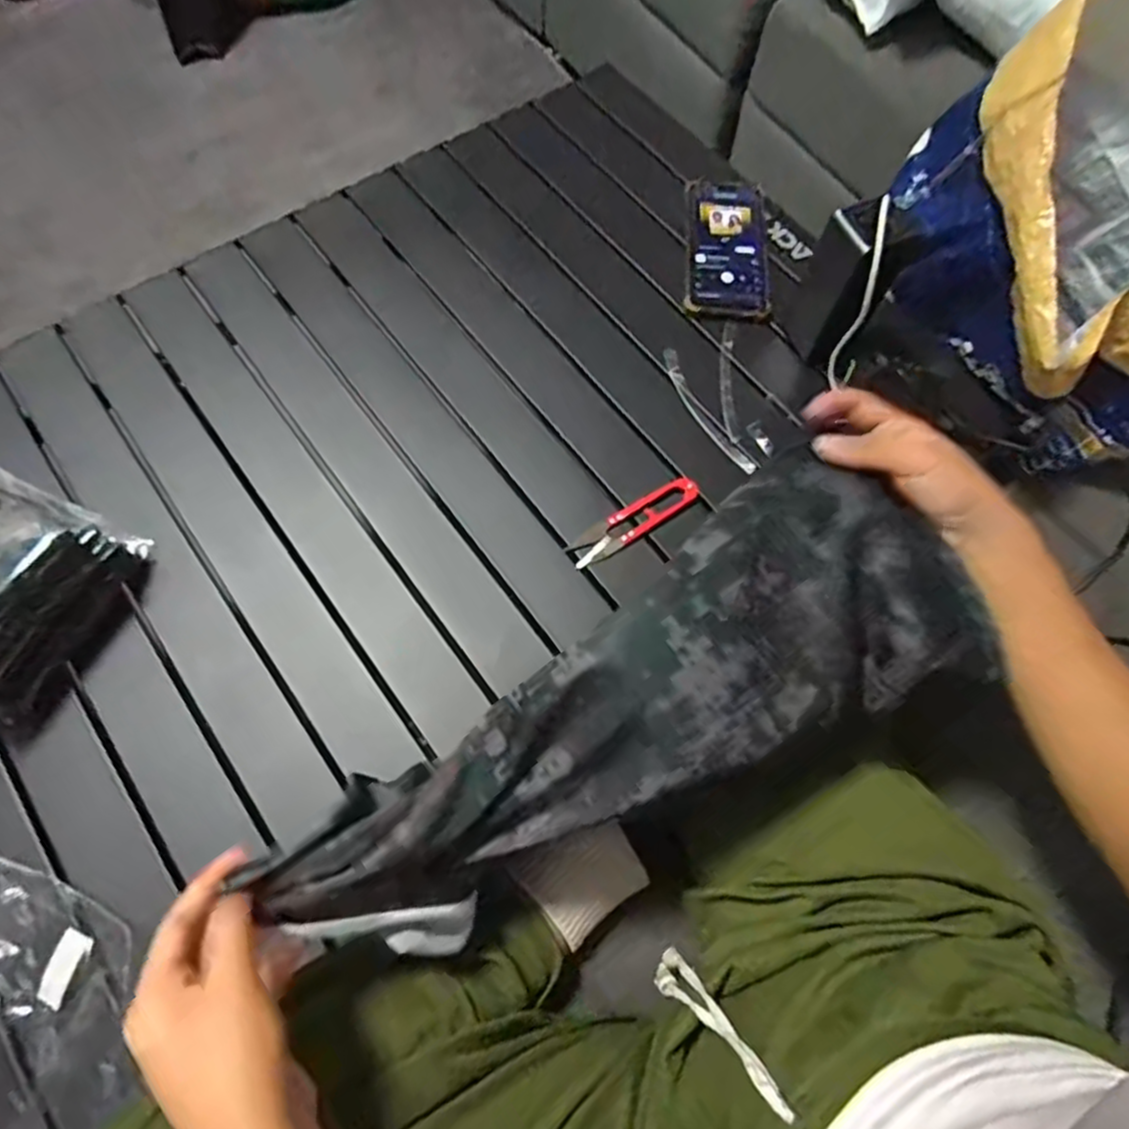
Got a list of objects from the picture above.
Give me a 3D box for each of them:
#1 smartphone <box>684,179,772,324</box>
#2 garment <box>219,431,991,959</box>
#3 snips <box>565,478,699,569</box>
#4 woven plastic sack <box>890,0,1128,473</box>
[{"bbox_3d":[0.157,-0.309,0.662,0.082,0.015,0.177,4,68,-1],"label":"smartphone"},{"bbox_3d":[0.040,0.082,0.377,0.395,0.089,0.137,-30,72,-5],"label":"garment"},{"bbox_3d":[0.057,-0.035,0.553,0.117,0.011,0.027,-31,72,-13],"label":"snips"},{"bbox_3d":[0.432,-0.239,0.541,0.224,0.208,0.298,-6,69,-4],"label":"woven plastic sack"}]

